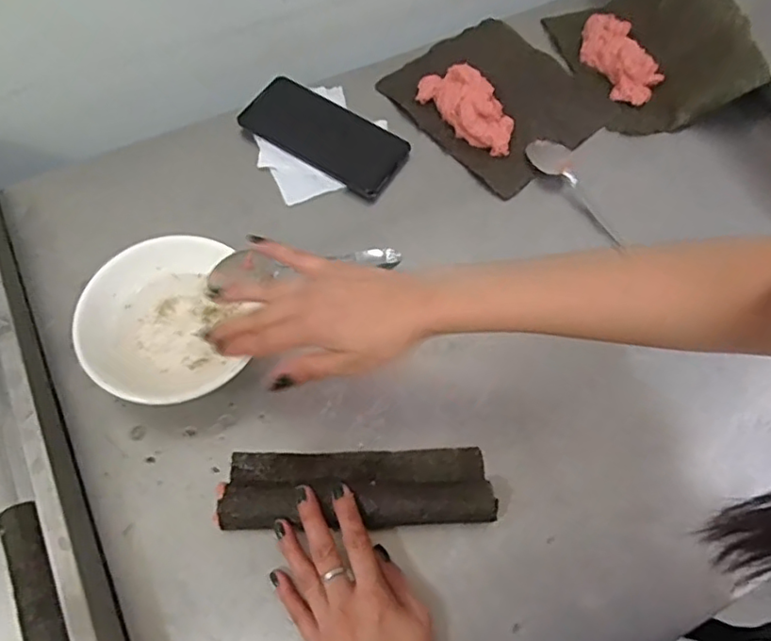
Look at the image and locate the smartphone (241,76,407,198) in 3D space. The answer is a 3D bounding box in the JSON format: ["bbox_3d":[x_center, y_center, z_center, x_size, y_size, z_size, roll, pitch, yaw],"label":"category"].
[{"bbox_3d":[-0.061,-0.189,0.602,0.160,0.011,0.079,32,68,11],"label":"smartphone"}]

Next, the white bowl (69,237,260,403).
[{"bbox_3d":[-0.181,0.003,0.487,0.123,0.040,0.139,-3,66,-5],"label":"white bowl"}]

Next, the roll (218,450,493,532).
[{"bbox_3d":[-0.020,0.125,0.454,0.198,0.031,0.060,0,66,-2],"label":"roll"}]

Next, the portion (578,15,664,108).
[{"bbox_3d":[0.252,-0.287,0.648,0.055,0.029,0.116,-28,70,-15],"label":"portion"}]

